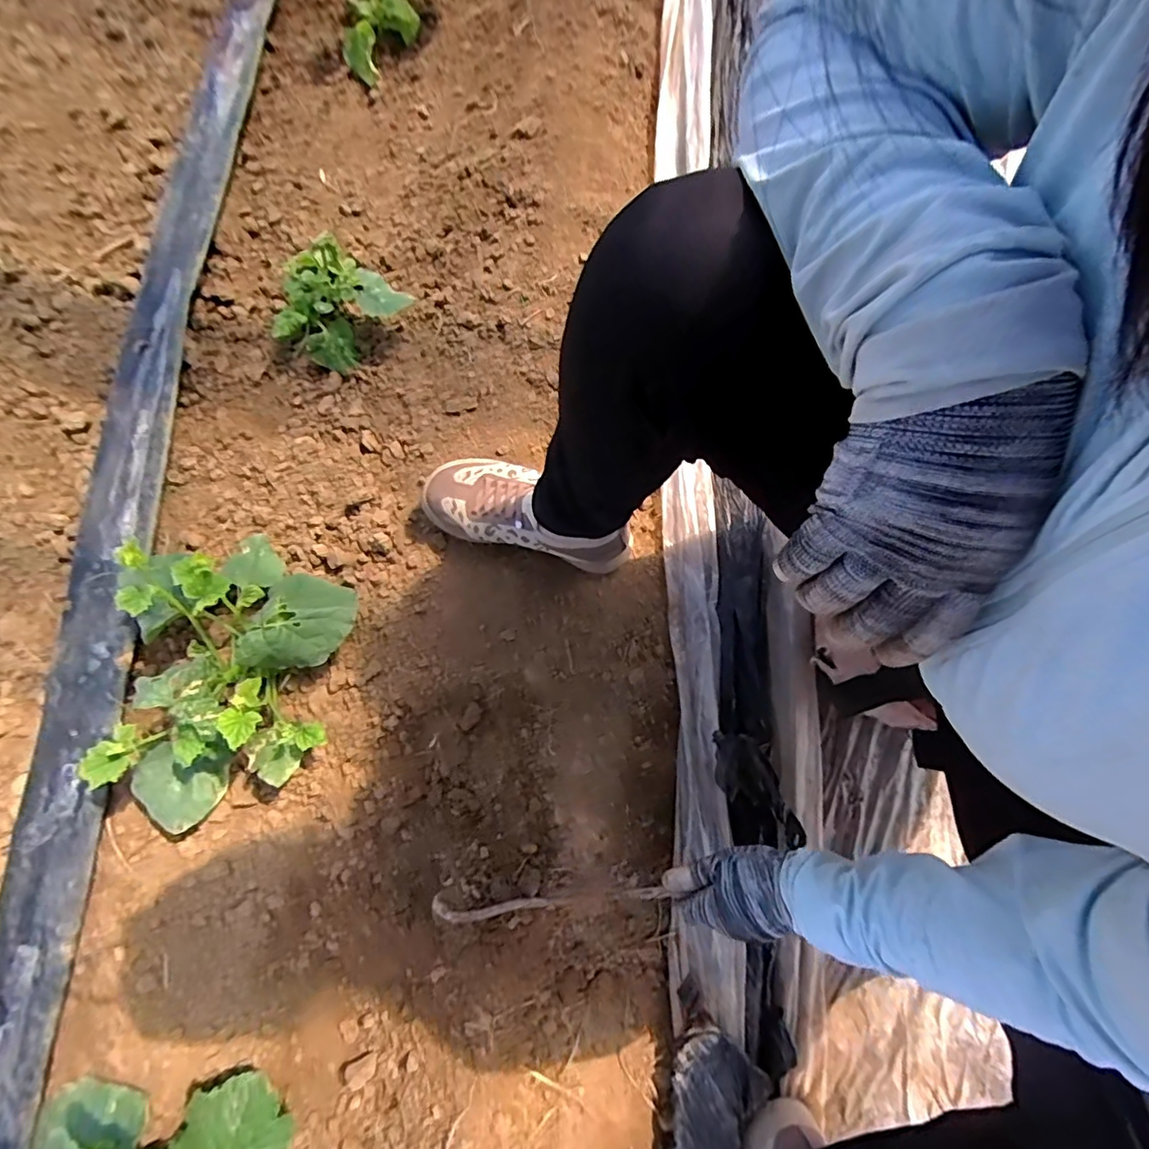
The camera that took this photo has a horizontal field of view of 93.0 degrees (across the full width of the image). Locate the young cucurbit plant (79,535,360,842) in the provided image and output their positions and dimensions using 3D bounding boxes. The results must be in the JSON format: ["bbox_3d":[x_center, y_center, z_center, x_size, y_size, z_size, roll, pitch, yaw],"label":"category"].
[{"bbox_3d":[-0.374,0.111,0.589,0.226,0.140,0.317,6,77,1],"label":"young cucurbit plant"}]

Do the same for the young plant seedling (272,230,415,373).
[{"bbox_3d":[-0.324,-0.359,0.716,0.159,0.088,0.147,0,77,0],"label":"young plant seedling"}]

